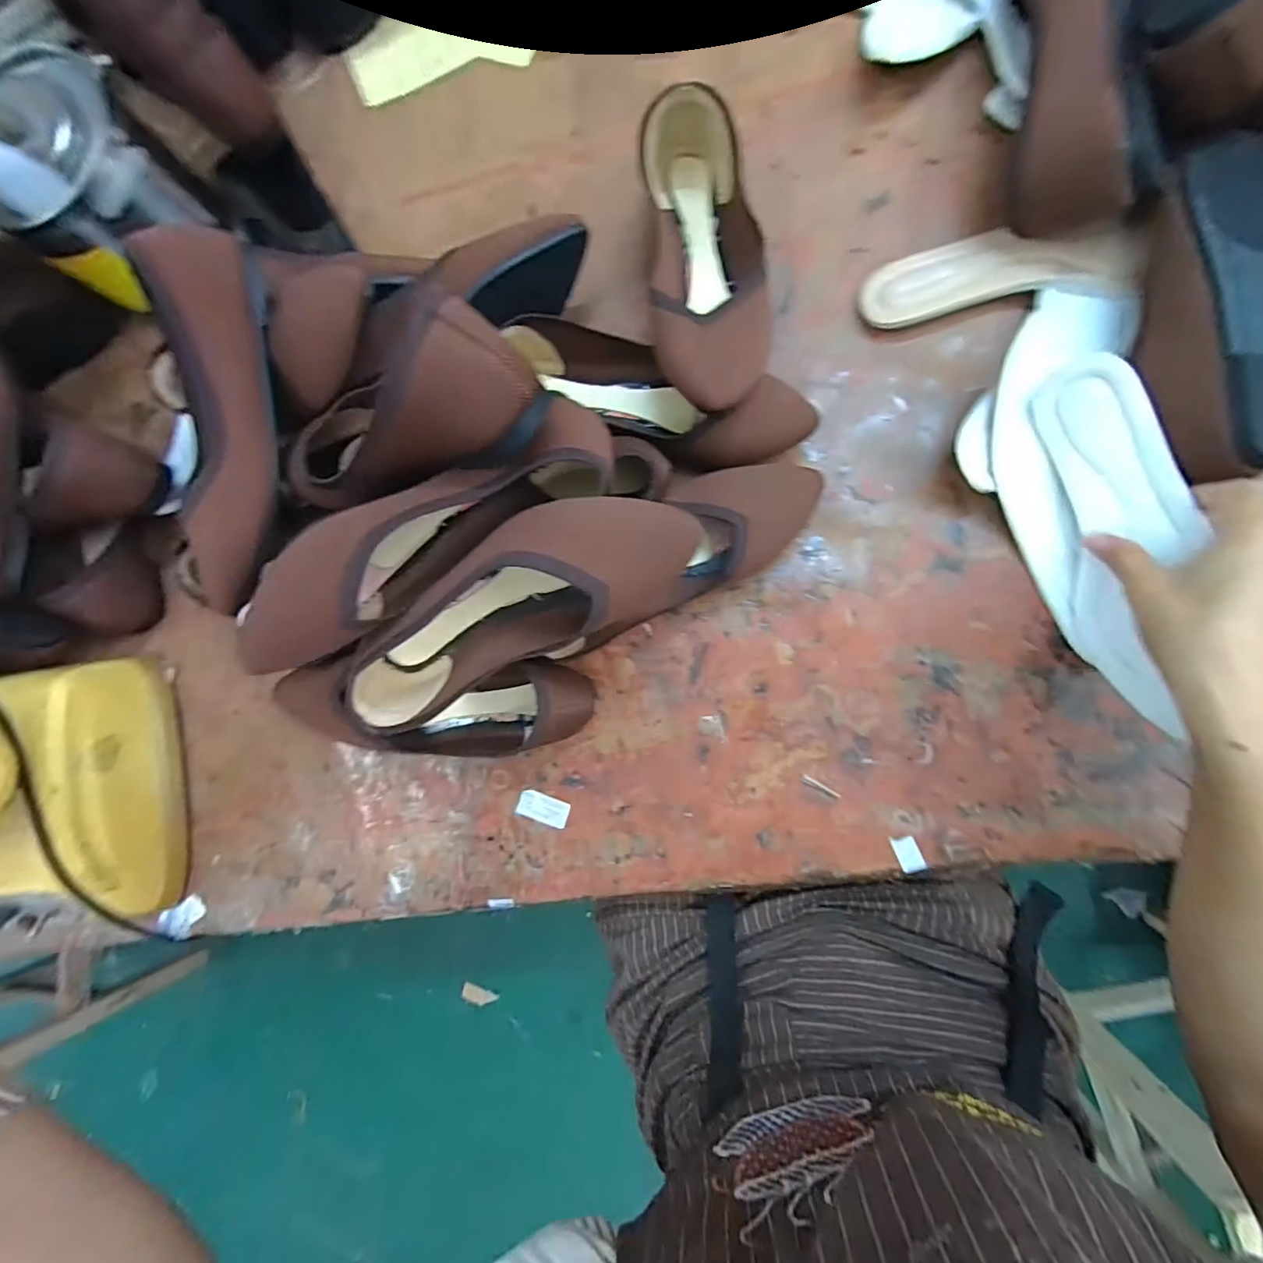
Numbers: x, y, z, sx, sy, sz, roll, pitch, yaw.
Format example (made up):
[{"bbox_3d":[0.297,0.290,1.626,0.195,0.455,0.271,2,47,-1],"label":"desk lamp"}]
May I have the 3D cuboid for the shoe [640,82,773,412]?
[{"bbox_3d":[0.054,-0.261,0.386,0.080,0.069,0.231,-4,87,8],"label":"shoe"}]

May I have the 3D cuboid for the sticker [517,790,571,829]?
[{"bbox_3d":[-0.068,0.138,0.417,0.040,0.004,0.021,18,83,5],"label":"sticker"}]

